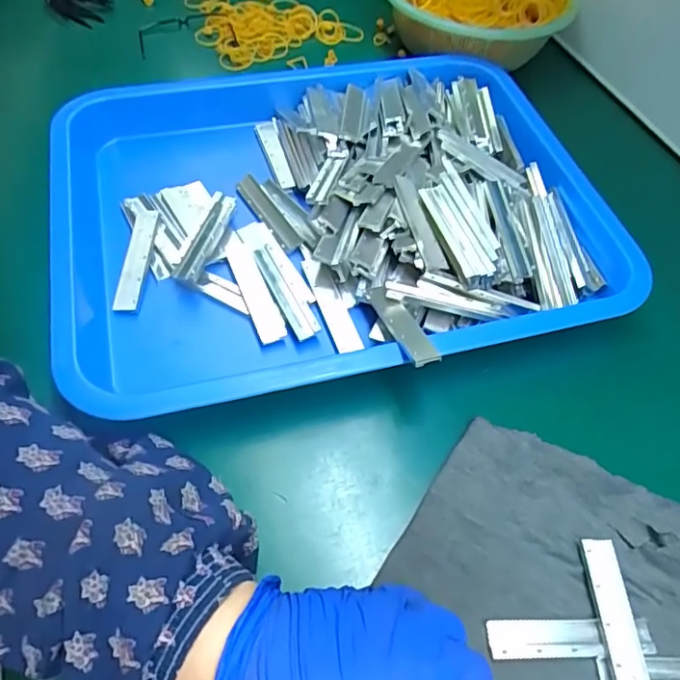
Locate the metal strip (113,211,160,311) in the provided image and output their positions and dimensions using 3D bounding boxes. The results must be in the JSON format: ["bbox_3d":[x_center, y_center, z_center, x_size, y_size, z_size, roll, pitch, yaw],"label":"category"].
[{"bbox_3d":[-0.139,-0.055,0.383,0.016,0.009,0.078,6,68,-1],"label":"metal strip"}]

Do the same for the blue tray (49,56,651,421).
[{"bbox_3d":[-0.005,-0.095,0.426,0.402,0.058,0.311,-15,58,-15],"label":"blue tray"}]

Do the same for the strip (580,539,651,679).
[{"bbox_3d":[0.140,0.144,0.282,0.019,0.006,0.082,2,55,-3],"label":"strip"}]

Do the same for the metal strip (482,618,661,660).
[{"bbox_3d":[0.114,0.148,0.278,0.082,0.004,0.017,1,55,-5],"label":"metal strip"}]

